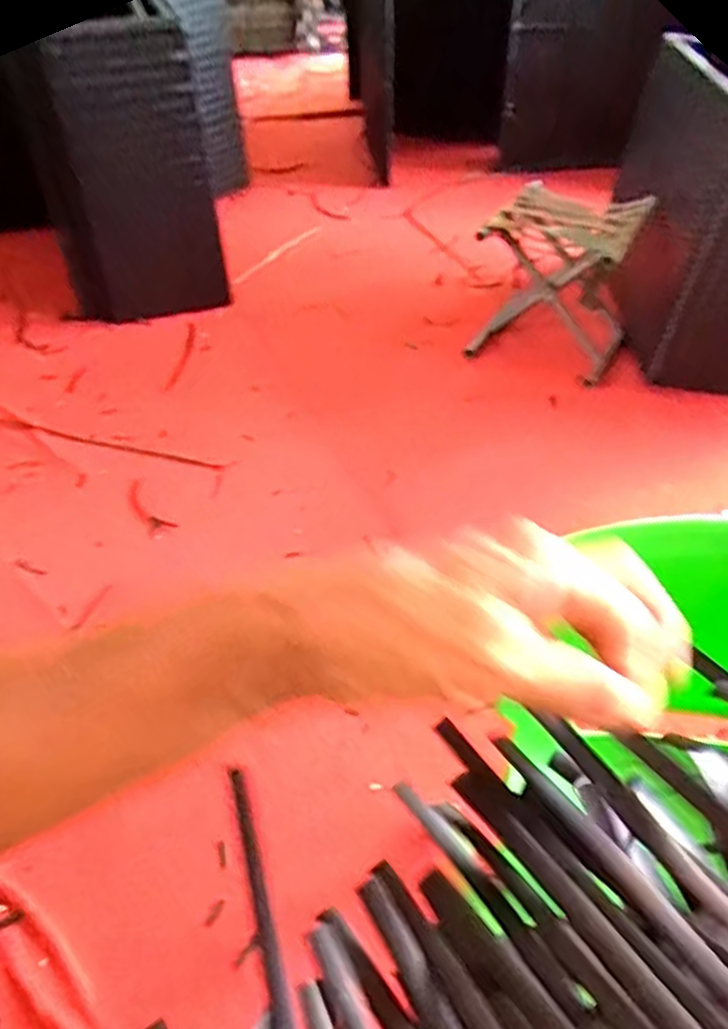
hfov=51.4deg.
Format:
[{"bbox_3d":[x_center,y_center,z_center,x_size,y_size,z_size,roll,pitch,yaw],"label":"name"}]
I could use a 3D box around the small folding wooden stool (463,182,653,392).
[{"bbox_3d":[0.430,-0.521,1.659,0.310,0.292,0.354,17,46,20],"label":"small folding wooden stool"}]

